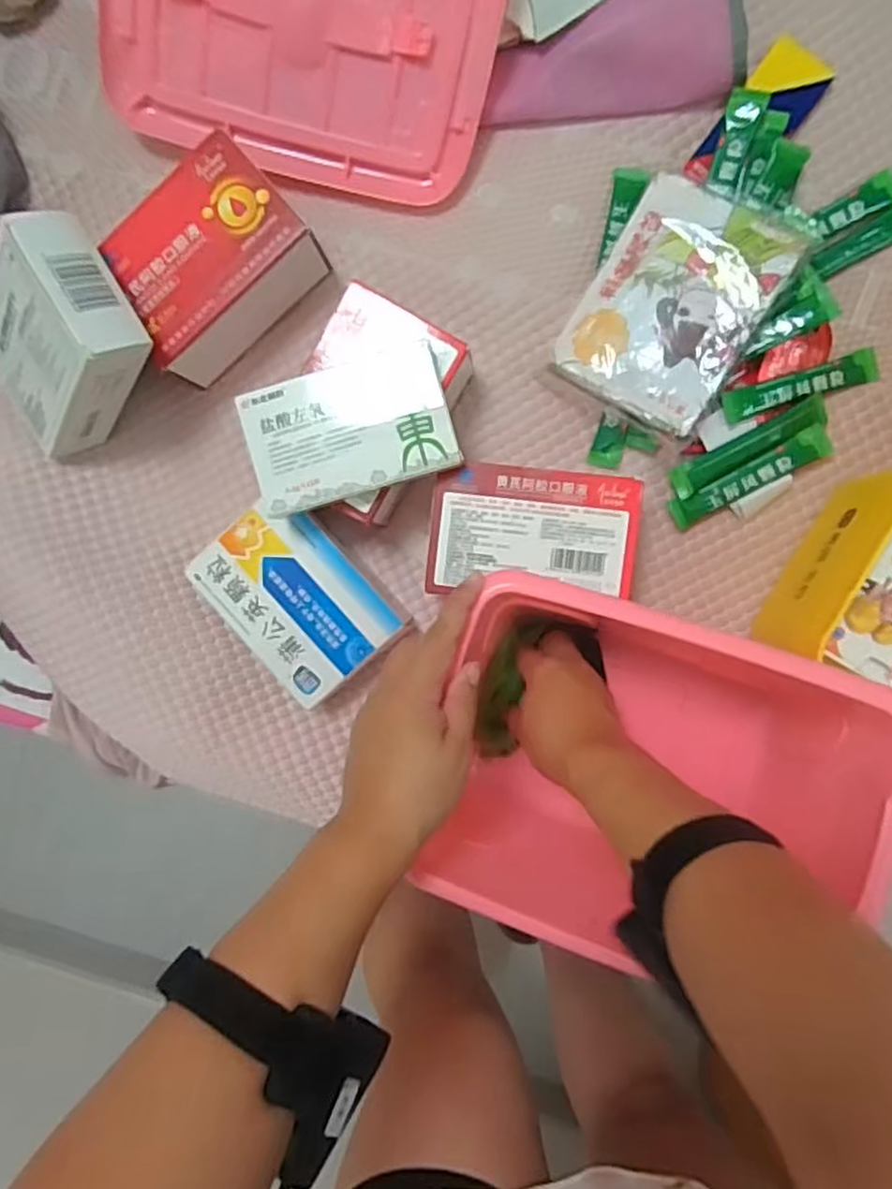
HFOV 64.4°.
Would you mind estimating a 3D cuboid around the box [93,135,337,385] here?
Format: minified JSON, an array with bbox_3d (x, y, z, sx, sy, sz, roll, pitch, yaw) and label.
[{"bbox_3d":[-0.168,-0.233,0.499,0.131,0.064,0.101,-41,90,5],"label":"box"}]

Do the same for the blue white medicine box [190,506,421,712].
[{"bbox_3d":[-0.105,0.003,0.527,0.095,0.053,0.137,-42,90,5],"label":"blue white medicine box"}]

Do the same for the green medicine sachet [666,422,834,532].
[{"bbox_3d":[0.218,-0.083,0.507,0.115,0.009,0.023,-28,91,5],"label":"green medicine sachet"}]

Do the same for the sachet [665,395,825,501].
[{"bbox_3d":[0.217,-0.107,0.509,0.116,0.011,0.022,-29,91,5],"label":"sachet"}]

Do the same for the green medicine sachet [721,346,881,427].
[{"bbox_3d":[0.255,-0.149,0.505,0.117,0.016,0.022,-17,92,5],"label":"green medicine sachet"}]

